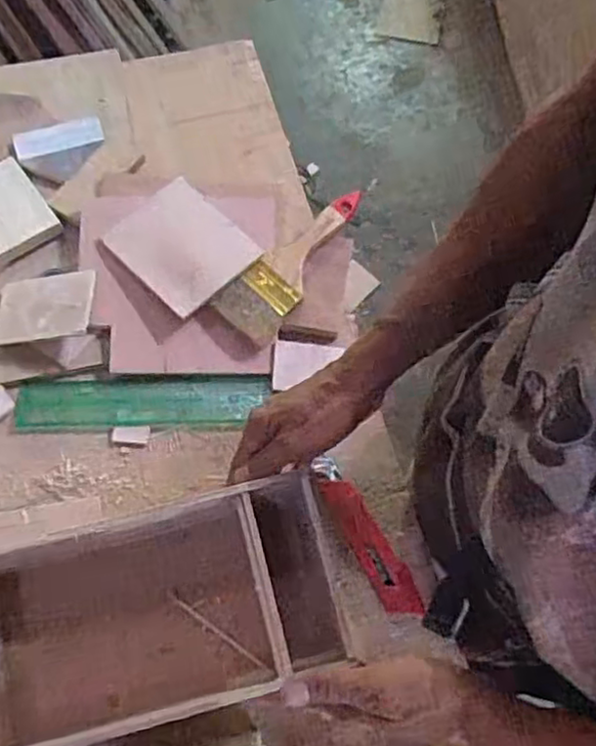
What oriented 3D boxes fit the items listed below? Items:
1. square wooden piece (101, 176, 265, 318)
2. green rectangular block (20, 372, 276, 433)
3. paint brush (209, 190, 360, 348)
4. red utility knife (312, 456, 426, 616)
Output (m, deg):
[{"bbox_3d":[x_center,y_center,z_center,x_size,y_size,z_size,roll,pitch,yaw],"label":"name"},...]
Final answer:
[{"bbox_3d":[-0.109,-0.122,0.626,0.100,0.007,0.118,-43,76,-11],"label":"square wooden piece"},{"bbox_3d":[-0.143,0.026,0.610,0.226,0.009,0.049,-3,69,-2],"label":"green rectangular block"},{"bbox_3d":[0.002,-0.107,0.634,0.055,0.022,0.185,41,74,13],"label":"paint brush"},{"bbox_3d":[0.058,0.139,0.566,0.031,0.020,0.148,-26,72,-10],"label":"red utility knife"}]

